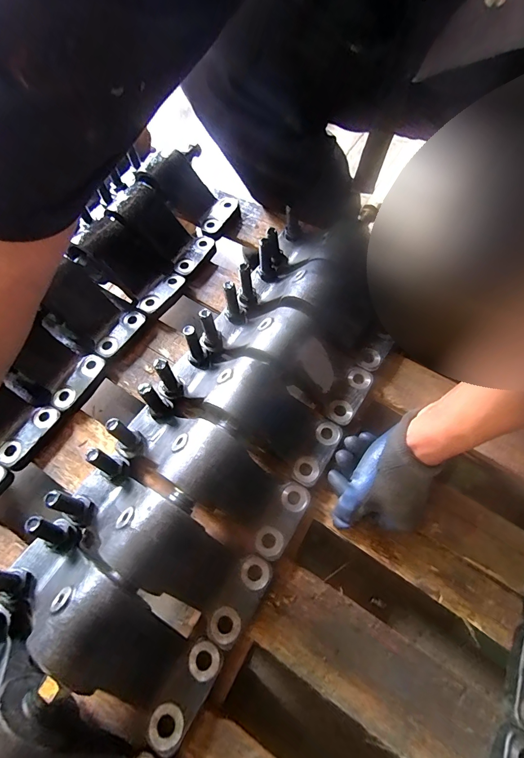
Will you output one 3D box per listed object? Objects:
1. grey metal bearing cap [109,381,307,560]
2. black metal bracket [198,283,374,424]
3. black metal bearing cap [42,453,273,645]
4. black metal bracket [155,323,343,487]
[{"bbox_3d":[-0.058,0.091,0.371,0.217,0.088,0.074,30,66,15],"label":"grey metal bearing cap"},{"bbox_3d":[0.027,-0.042,0.433,0.224,0.080,0.092,29,66,14],"label":"black metal bracket"},{"bbox_3d":[-0.101,0.154,0.338,0.219,0.086,0.079,30,67,15],"label":"black metal bearing cap"},{"bbox_3d":[-0.019,0.017,0.398,0.229,0.065,0.085,33,67,16],"label":"black metal bracket"}]

